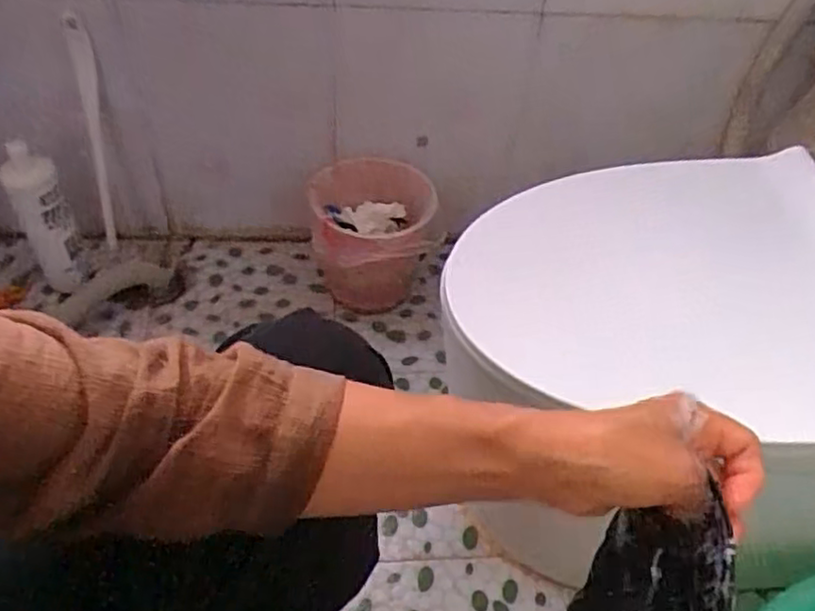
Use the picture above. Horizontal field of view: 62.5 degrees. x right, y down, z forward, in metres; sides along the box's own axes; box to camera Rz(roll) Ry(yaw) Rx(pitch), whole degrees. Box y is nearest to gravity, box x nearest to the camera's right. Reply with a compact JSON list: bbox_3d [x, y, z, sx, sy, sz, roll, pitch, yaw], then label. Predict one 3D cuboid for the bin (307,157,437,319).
[{"bbox_3d":[-0.071,-0.125,1.214,0.223,0.203,0.236,9,47,4],"label":"bin"}]

